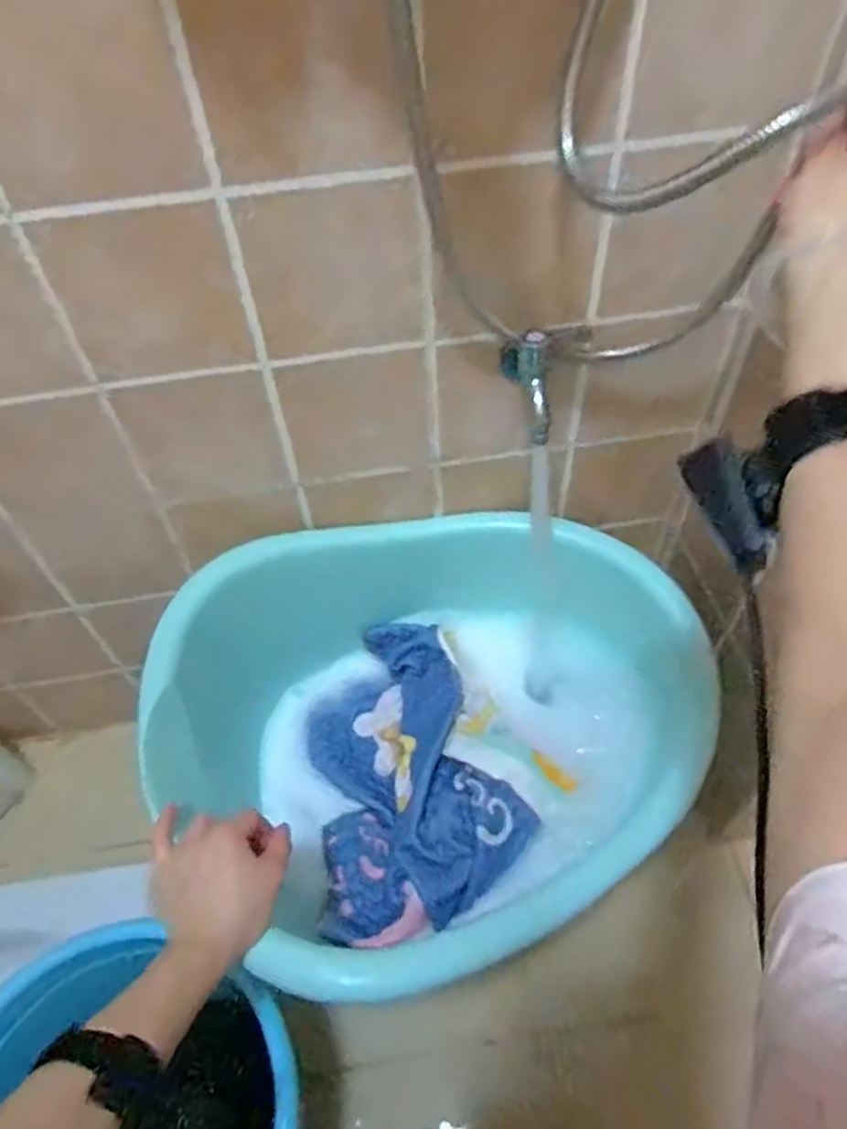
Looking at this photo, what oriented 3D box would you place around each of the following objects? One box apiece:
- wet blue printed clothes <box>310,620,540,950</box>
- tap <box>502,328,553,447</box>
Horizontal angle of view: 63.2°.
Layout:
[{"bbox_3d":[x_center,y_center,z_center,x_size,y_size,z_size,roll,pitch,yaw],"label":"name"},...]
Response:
[{"bbox_3d":[-0.024,0.233,0.797,0.229,0.093,0.343,-13,51,-7],"label":"wet blue printed clothes"},{"bbox_3d":[0.102,-0.169,0.630,0.038,0.086,0.079,-18,52,-11],"label":"tap"}]

